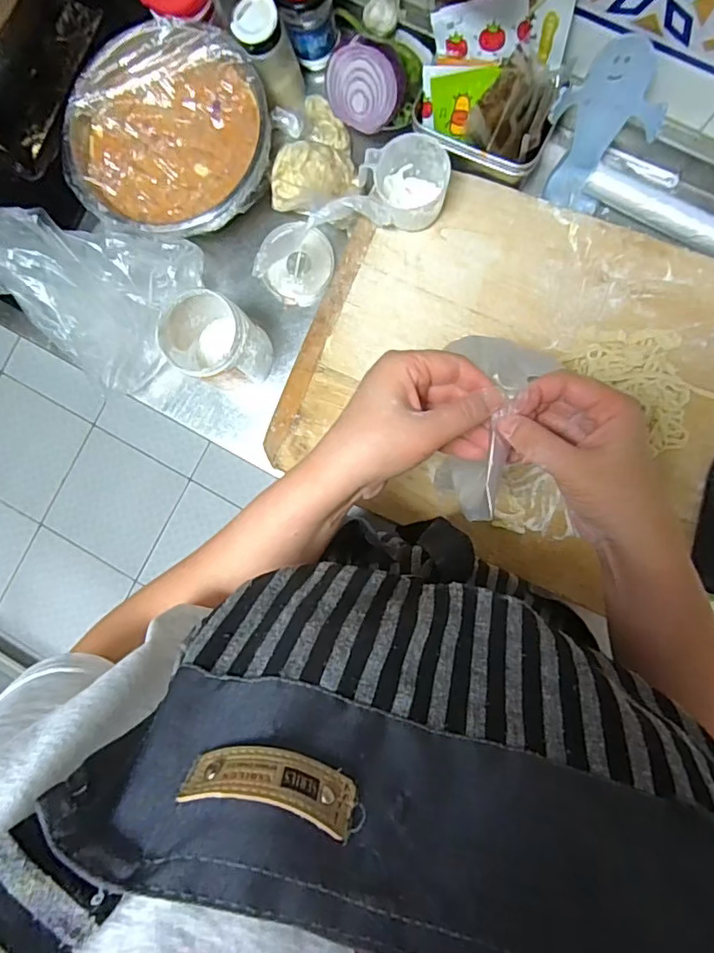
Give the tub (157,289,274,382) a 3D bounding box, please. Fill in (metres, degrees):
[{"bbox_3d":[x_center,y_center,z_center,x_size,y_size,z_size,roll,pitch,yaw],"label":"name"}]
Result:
[{"bbox_3d":[-0.144,-0.138,0.574,0.089,0.110,0.082,30,92,6],"label":"tub"}]

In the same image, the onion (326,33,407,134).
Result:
[{"bbox_3d":[0.010,-0.392,0.548,0.074,0.042,0.072,32,132,-12],"label":"onion"}]

